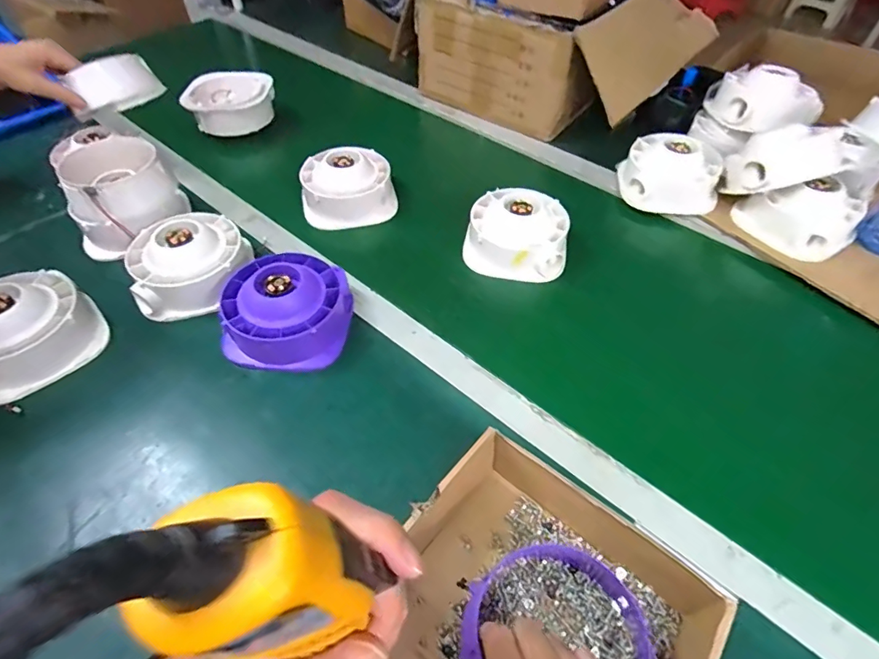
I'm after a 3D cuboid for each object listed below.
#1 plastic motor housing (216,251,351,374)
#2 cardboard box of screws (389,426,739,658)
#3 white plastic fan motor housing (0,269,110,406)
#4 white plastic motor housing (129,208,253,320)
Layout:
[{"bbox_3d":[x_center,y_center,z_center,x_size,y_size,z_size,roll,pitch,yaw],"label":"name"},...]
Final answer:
[{"bbox_3d":[-0.169,-0.024,0.525,0.131,0.077,0.124,-1,50,-1],"label":"plastic motor housing"},{"bbox_3d":[0.061,0.200,0.342,0.214,0.072,0.231,31,57,23],"label":"cardboard box of screws"},{"bbox_3d":[-0.439,-0.002,0.500,0.119,0.066,0.129,36,59,26],"label":"white plastic fan motor housing"},{"bbox_3d":[-0.297,-0.083,0.566,0.134,0.065,0.128,-20,53,-16],"label":"white plastic motor housing"}]

